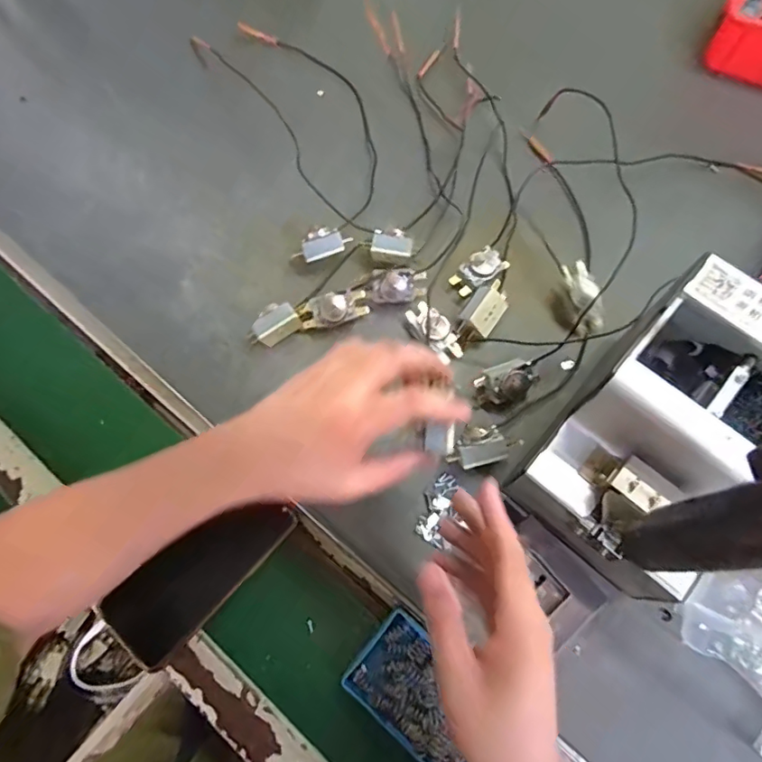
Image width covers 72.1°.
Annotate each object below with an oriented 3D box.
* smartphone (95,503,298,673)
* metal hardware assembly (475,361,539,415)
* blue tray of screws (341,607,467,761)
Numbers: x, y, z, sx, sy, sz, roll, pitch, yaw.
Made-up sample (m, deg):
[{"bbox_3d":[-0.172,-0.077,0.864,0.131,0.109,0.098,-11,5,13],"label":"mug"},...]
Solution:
[{"bbox_3d":[-0.148,0.157,0.435,0.158,0.010,0.067,-43,76,-12],"label":"smartphone"},{"bbox_3d":[0.108,0.004,0.450,0.049,0.025,0.036,-30,74,-9],"label":"metal hardware assembly"},{"bbox_3d":[0.033,0.240,0.400,0.111,0.018,0.070,37,76,12],"label":"blue tray of screws"}]

